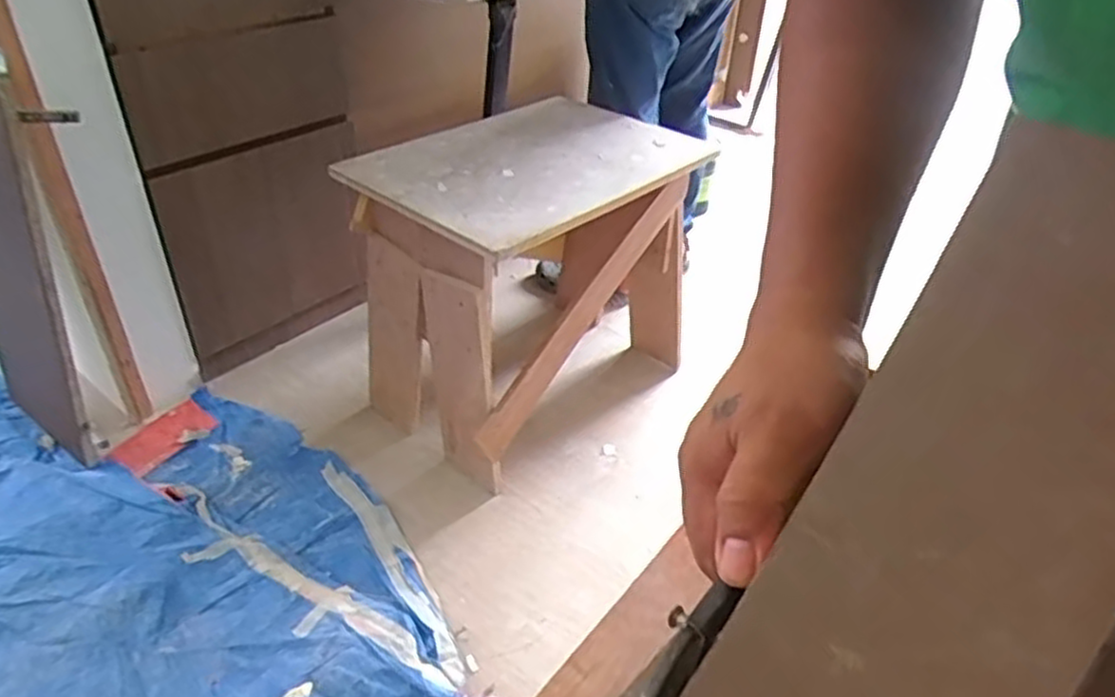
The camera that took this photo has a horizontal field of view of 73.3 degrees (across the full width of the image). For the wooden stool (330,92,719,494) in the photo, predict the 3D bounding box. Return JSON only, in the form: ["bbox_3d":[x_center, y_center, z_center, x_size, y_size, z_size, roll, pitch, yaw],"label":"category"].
[{"bbox_3d":[-0.065,-0.141,1.480,0.393,0.511,0.600,30,43,32],"label":"wooden stool"}]

